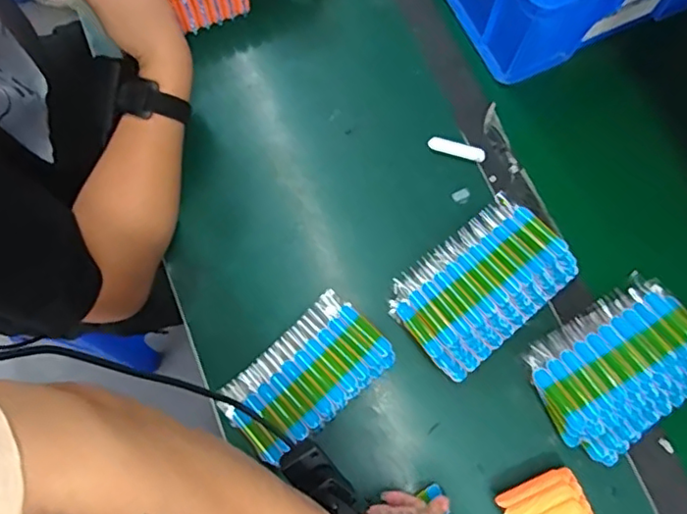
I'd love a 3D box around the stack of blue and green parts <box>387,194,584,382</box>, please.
[{"bbox_3d":[0.134,0.026,0.584,0.165,0.045,0.109,-41,79,-9],"label":"stack of blue and green parts"}]

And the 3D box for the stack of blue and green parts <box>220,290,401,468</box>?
[{"bbox_3d":[-0.035,0.114,0.570,0.156,0.038,0.093,-43,79,-9],"label":"stack of blue and green parts"}]

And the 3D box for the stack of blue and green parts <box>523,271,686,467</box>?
[{"bbox_3d":[0.261,0.103,0.562,0.165,0.037,0.118,-34,78,-7],"label":"stack of blue and green parts"}]

